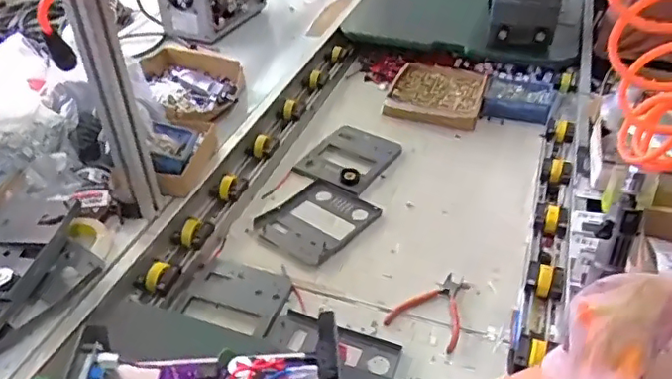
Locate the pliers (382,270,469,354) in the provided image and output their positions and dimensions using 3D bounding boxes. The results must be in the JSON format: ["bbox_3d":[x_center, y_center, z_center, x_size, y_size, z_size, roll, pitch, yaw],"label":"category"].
[{"bbox_3d":[0.152,0.171,0.882,0.107,0.013,0.142,20,43,23],"label":"pliers"}]

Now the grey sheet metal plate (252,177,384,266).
[{"bbox_3d":[-0.032,0.057,1.044,0.158,0.021,0.198,29,47,32],"label":"grey sheet metal plate"}]

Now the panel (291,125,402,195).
[{"bbox_3d":[0.030,-0.071,1.182,0.149,0.021,0.206,20,43,23],"label":"panel"}]

